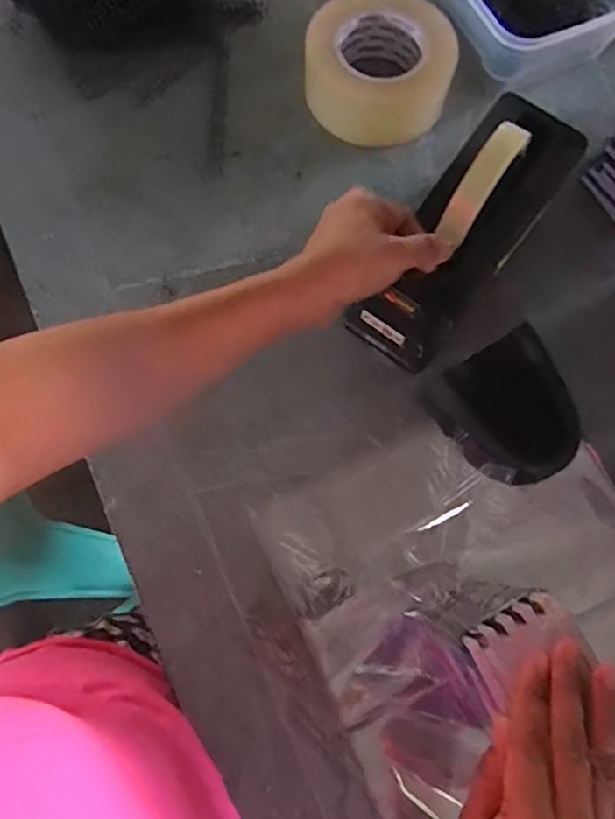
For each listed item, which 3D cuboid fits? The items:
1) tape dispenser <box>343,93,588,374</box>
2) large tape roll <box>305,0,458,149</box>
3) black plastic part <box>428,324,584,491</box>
[{"bbox_3d":[0.126,-0.140,0.432,0.066,0.127,0.207,39,77,11],"label":"tape dispenser"},{"bbox_3d":[0.064,-0.310,0.539,0.129,0.062,0.122,0,73,1],"label":"large tape roll"},{"bbox_3d":[0.153,0.004,0.443,0.090,0.033,0.105,-28,75,-8],"label":"black plastic part"}]

